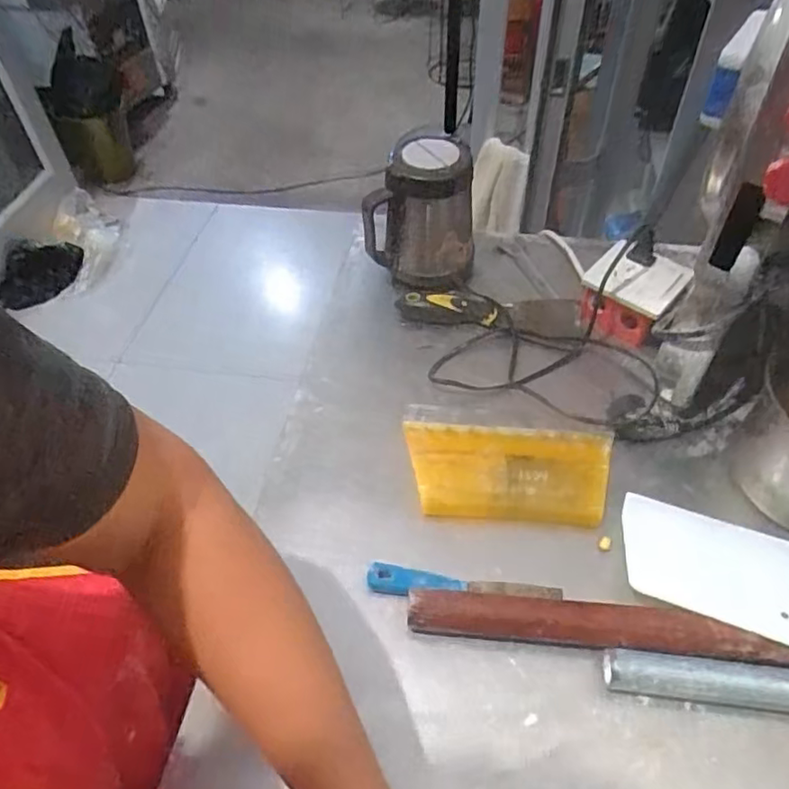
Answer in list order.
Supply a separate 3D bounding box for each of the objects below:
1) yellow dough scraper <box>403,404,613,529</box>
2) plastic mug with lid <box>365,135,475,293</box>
[{"bbox_3d":[0.092,0.063,0.537,0.177,0.009,0.105,9,51,10],"label":"yellow dough scraper"},{"bbox_3d":[0.026,-0.183,0.660,0.116,0.148,0.081,1,50,3],"label":"plastic mug with lid"}]

